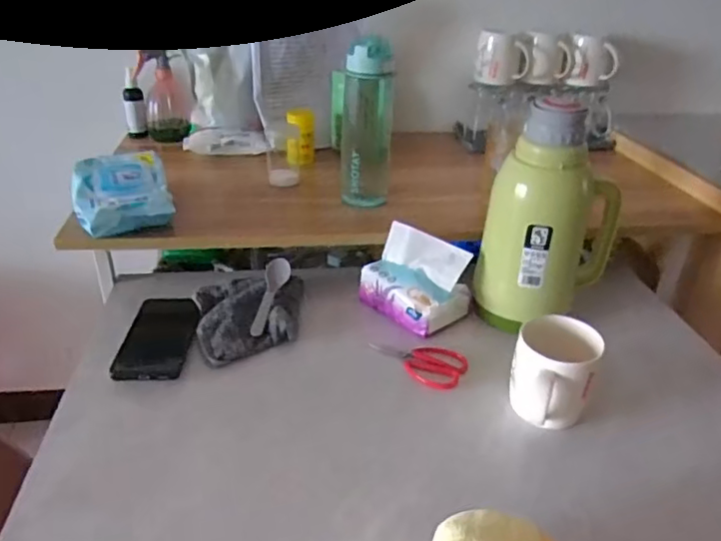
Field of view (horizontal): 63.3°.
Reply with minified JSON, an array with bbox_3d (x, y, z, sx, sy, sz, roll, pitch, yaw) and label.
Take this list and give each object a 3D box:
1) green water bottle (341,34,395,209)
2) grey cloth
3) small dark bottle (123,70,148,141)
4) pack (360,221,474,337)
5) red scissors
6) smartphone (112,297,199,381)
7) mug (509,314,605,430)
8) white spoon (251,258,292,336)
[{"bbox_3d":[0.012,-0.203,0.828,0.070,0.228,0.072,3,29,0],"label":"green water bottle"},{"bbox_3d":[-0.135,0.056,0.744,0.136,0.021,0.150,-5,30,-14],"label":"grey cloth"},{"bbox_3d":[-0.414,-0.305,1.069,0.036,0.112,0.033,-10,32,-21],"label":"small dark bottle"},{"bbox_3d":[0.072,0.008,0.760,0.090,0.088,0.129,-24,39,-39],"label":"pack"},{"bbox_3d":[0.065,0.107,0.693,0.116,0.017,0.062,20,33,27],"label":"red scissors"},{"bbox_3d":[-0.243,0.080,0.712,0.079,0.015,0.149,0,30,-5],"label":"smartphone"},{"bbox_3d":[0.193,0.112,0.602,0.079,0.098,0.085,16,32,22],"label":"mug"},{"bbox_3d":[-0.115,0.030,0.750,0.034,0.031,0.124,5,35,2],"label":"white spoon"}]

